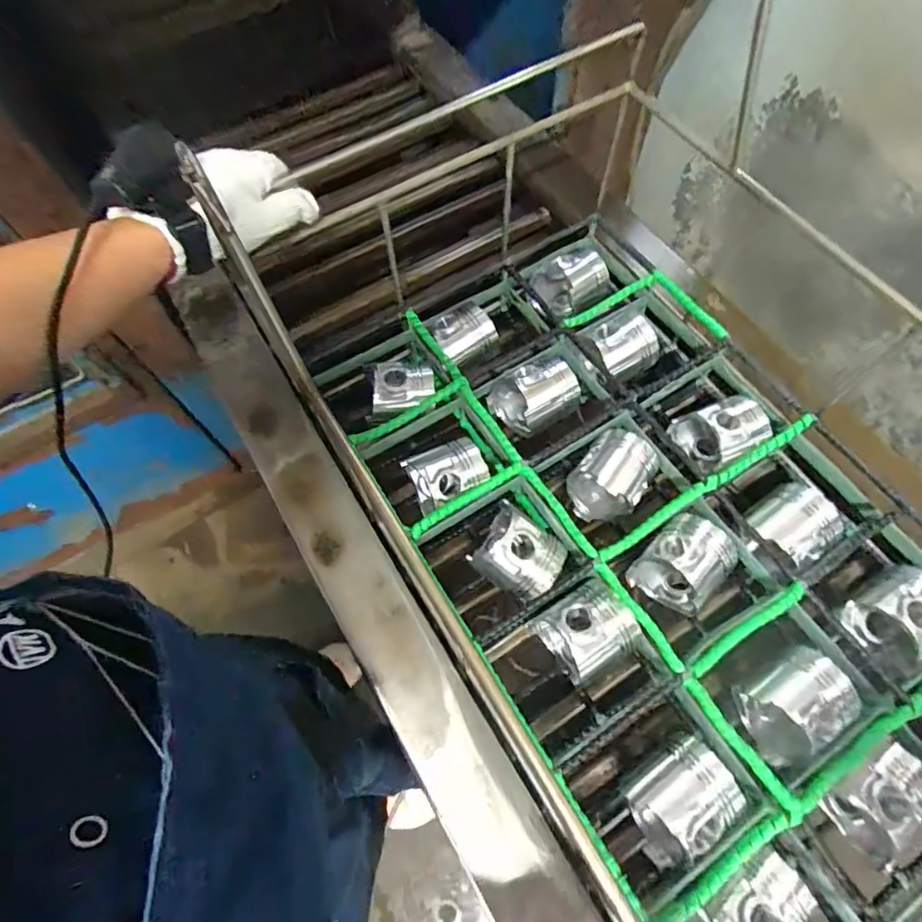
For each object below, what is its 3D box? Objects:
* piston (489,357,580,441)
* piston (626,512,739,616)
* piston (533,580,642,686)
[{"bbox_3d":[0.096,-0.084,0.680,0.105,0.062,0.075,-30,67,-13],"label":"piston"},{"bbox_3d":[0.248,0.115,0.587,0.105,0.070,0.082,-37,69,-15],"label":"piston"},{"bbox_3d":[0.134,0.185,0.568,0.089,0.087,0.081,-31,67,-13],"label":"piston"}]

